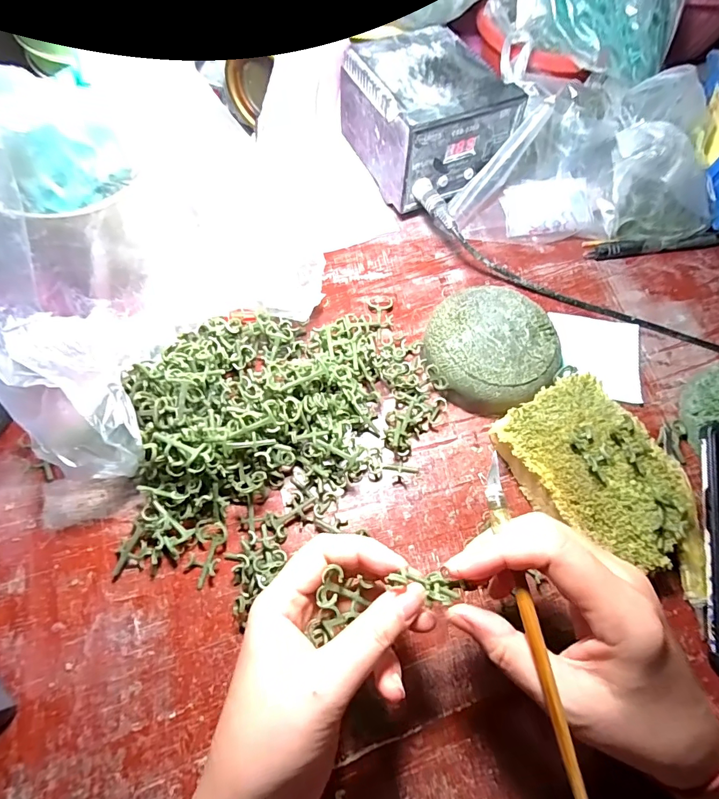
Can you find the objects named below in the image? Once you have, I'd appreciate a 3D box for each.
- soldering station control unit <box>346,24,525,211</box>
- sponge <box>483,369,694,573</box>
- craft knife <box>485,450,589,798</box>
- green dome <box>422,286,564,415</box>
[{"bbox_3d":[0.059,-0.264,0.408,0.112,0.093,0.137,-25,69,-13],"label":"soldering station control unit"},{"bbox_3d":[0.168,0.054,0.301,0.101,0.043,0.137,-27,69,-13],"label":"sponge"},{"bbox_3d":[0.080,0.102,0.198,0.009,0.005,0.156,-7,66,-5],"label":"craft knife"},{"bbox_3d":[0.104,-0.040,0.343,0.095,0.035,0.099,1,66,-2],"label":"green dome"}]

